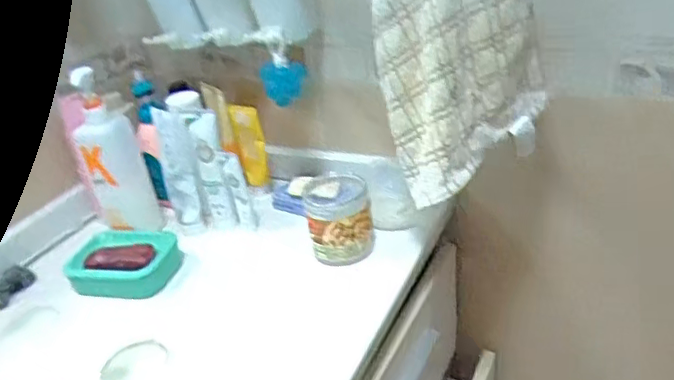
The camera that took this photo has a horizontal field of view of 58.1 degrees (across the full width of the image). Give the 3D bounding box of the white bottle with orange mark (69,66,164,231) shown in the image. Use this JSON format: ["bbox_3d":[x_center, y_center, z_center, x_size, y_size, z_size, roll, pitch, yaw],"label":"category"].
[{"bbox_3d":[-0.301,-0.048,0.810,0.077,0.229,0.047,-19,31,-20],"label":"white bottle with orange mark"}]

